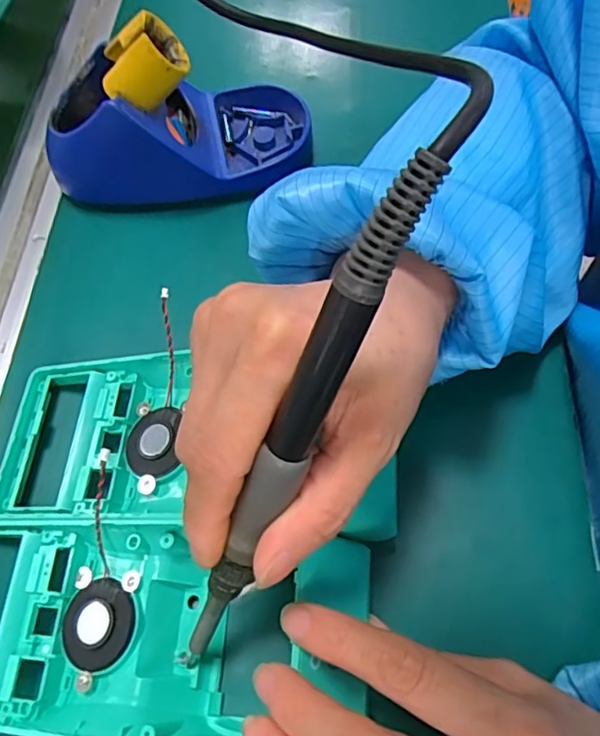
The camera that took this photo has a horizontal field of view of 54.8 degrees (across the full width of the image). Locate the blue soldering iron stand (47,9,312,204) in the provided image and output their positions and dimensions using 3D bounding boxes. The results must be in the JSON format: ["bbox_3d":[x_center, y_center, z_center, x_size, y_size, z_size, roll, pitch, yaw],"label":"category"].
[{"bbox_3d":[-0.073,-0.150,0.338,0.153,0.091,0.072,-16,64,-4],"label":"blue soldering iron stand"}]

